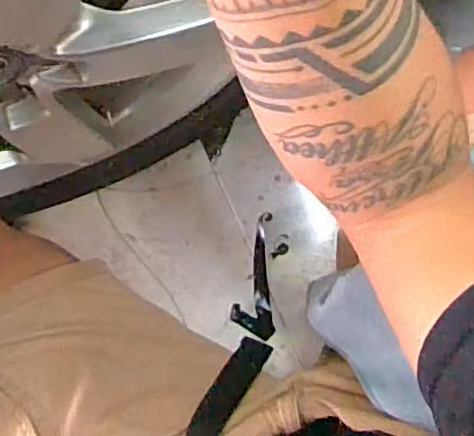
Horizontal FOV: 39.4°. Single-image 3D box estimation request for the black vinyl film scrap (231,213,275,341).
[{"bbox_3d":[0.025,0.074,0.850,0.053,0.022,0.158,3,85,4],"label":"black vinyl film scrap"}]

